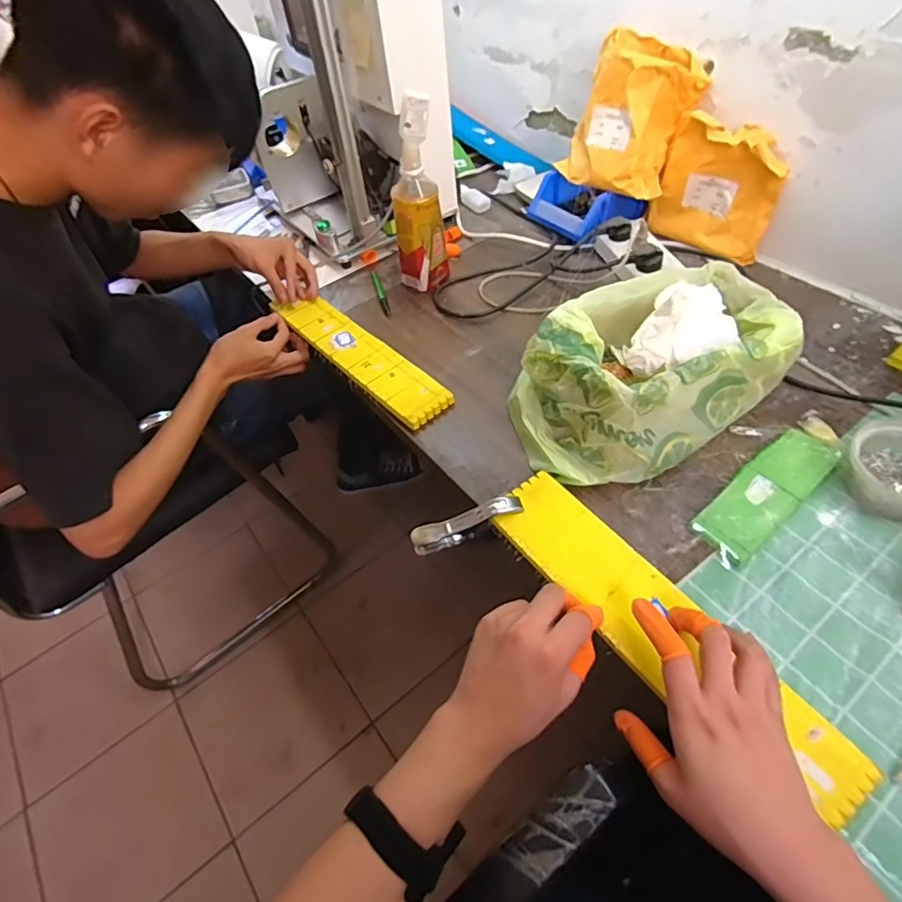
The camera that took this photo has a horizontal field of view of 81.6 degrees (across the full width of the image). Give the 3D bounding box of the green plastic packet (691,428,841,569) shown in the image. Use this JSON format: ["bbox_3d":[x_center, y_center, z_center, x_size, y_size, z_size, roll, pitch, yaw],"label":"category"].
[{"bbox_3d":[0.317,0.042,0.526,0.186,0.016,0.057,-35,56,-21],"label":"green plastic packet"}]

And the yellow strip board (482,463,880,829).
[{"bbox_3d":[0.175,0.143,0.454,0.088,0.010,0.344,-34,54,-20],"label":"yellow strip board"}]

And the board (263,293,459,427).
[{"bbox_3d":[-0.129,-0.137,0.714,0.072,0.012,0.326,-37,57,-21],"label":"board"}]

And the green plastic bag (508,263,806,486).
[{"bbox_3d":[0.220,-0.087,0.566,0.294,0.125,0.164,-25,53,-14],"label":"green plastic bag"}]

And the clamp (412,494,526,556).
[{"bbox_3d":[0.016,0.076,0.542,0.120,0.041,0.024,-25,51,6],"label":"clamp"}]

